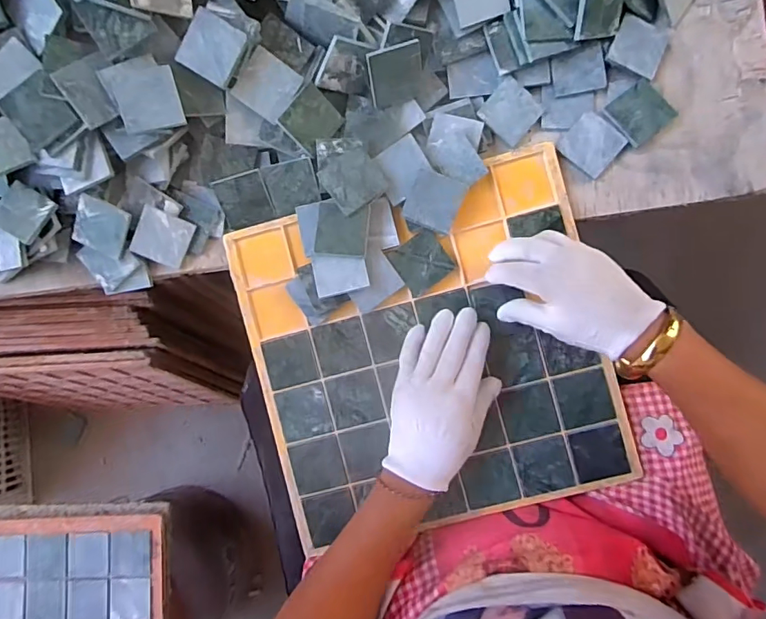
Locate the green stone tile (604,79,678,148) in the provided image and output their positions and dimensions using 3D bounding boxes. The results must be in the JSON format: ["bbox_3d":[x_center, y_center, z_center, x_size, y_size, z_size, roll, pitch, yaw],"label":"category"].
[{"bbox_3d":[0.248,-0.189,0.465,0.052,0.009,0.048,-37,81,0],"label":"green stone tile"}]

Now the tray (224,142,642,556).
[{"bbox_3d":[0.041,0.042,0.465,0.327,0.014,0.318,-15,88,5],"label":"tray"}]

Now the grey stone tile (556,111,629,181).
[{"bbox_3d":[0.203,-0.160,0.469,0.050,0.011,0.049,42,88,8],"label":"grey stone tile"}]

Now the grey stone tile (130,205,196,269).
[{"bbox_3d":[-0.223,-0.073,0.491,0.051,0.004,0.050,24,102,-15],"label":"grey stone tile"}]

